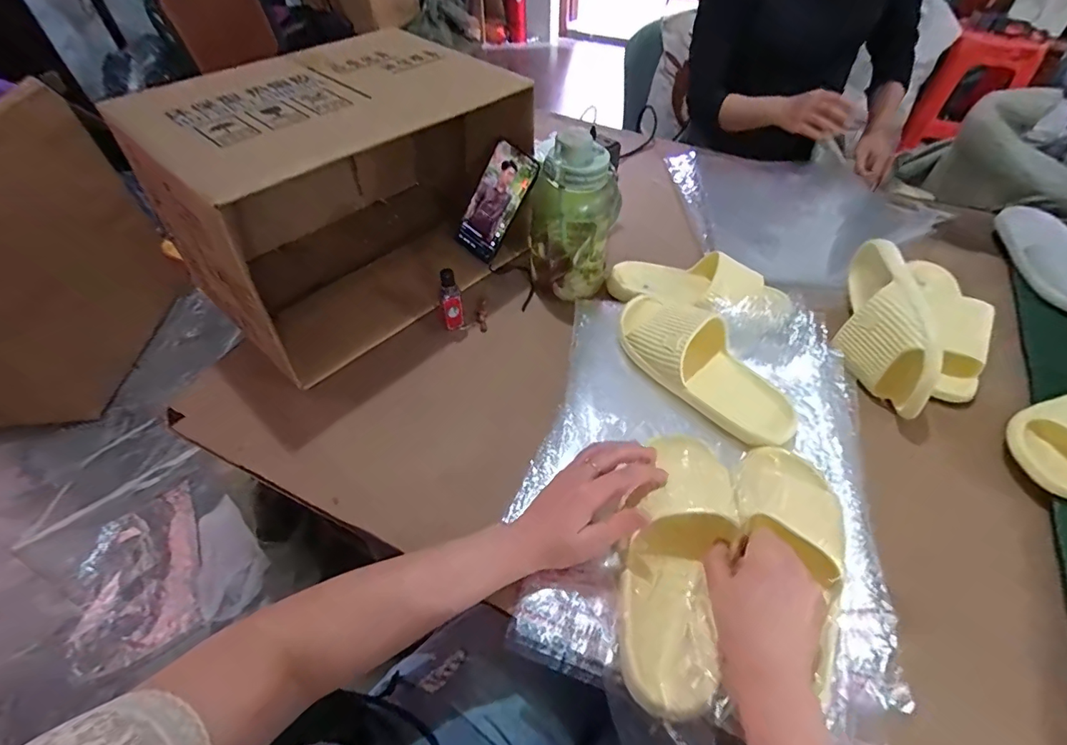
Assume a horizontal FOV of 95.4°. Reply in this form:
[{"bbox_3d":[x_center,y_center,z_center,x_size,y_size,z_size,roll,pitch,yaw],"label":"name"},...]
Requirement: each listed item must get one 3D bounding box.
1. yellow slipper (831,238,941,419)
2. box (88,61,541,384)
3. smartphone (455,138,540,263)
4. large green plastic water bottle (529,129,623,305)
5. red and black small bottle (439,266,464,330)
[{"bbox_3d":[0.424,-0.071,0.601,0.068,0.081,0.239,9,51,9],"label":"yellow slipper"},{"bbox_3d":[-0.247,-0.244,0.645,0.406,0.261,0.304,-35,58,-26],"label":"box"},{"bbox_3d":[-0.055,-0.241,0.695,0.070,0.158,0.008,40,29,9],"label":"smartphone"},{"bbox_3d":[0.052,-0.203,0.629,0.109,0.201,0.086,2,50,2],"label":"large green plastic water bottle"},{"bbox_3d":[-0.107,-0.095,0.628,0.025,0.090,0.019,-7,50,-5],"label":"red and black small bottle"}]

